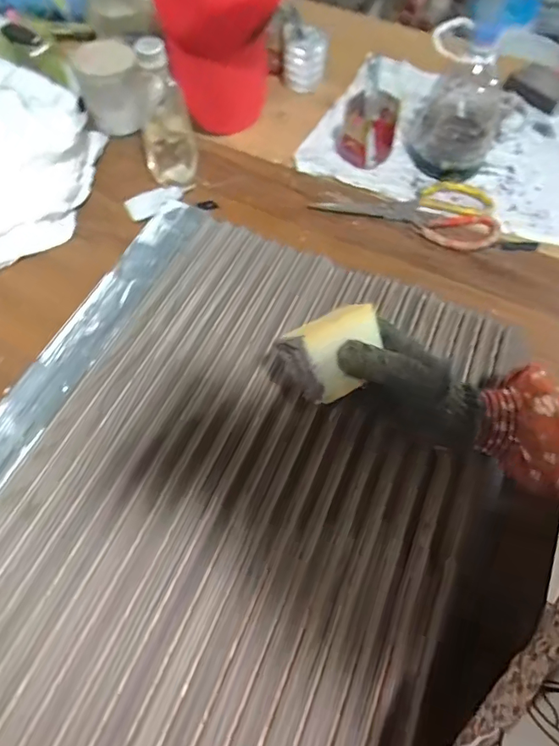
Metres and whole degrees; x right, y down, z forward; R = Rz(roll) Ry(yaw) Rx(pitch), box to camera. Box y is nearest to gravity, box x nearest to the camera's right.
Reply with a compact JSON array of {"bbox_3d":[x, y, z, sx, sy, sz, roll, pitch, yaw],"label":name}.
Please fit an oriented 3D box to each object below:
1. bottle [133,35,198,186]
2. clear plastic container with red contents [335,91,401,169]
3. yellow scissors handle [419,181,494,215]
[{"bbox_3d":[-0.139,-0.310,0.577,0.065,0.164,0.065,-9,61,-8],"label":"bottle"},{"bbox_3d":[0.122,-0.338,0.653,0.075,0.071,0.096,13,60,5],"label":"clear plastic container with red contents"},{"bbox_3d":[0.238,-0.233,0.639,0.096,0.009,0.058,10,60,3],"label":"yellow scissors handle"}]

